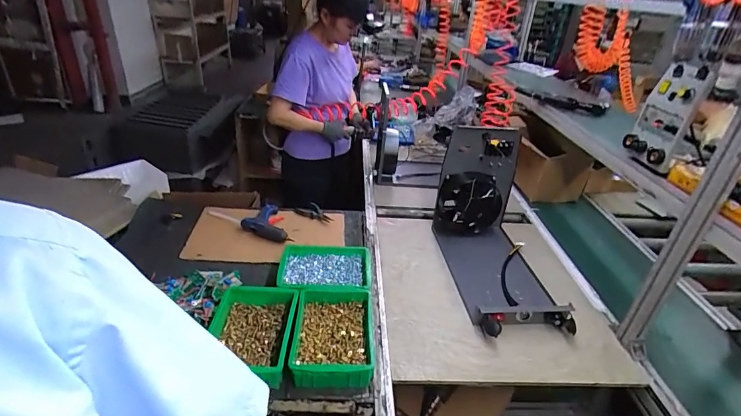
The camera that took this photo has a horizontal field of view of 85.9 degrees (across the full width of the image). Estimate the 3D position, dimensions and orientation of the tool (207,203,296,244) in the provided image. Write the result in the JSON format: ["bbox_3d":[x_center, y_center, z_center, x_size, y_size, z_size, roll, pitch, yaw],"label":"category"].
[{"bbox_3d":[-0.366,0.038,1.345,0.334,0.067,0.140,16,33,19],"label":"tool"}]

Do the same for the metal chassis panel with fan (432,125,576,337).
[{"bbox_3d":[0.385,0.031,1.198,0.269,0.371,0.608,1,31,-5],"label":"metal chassis panel with fan"}]

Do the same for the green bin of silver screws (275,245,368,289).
[{"bbox_3d":[-0.131,0.189,1.108,0.258,0.076,0.181,3,31,-2],"label":"green bin of silver screws"}]

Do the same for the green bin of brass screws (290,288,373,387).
[{"bbox_3d":[-0.087,0.300,0.932,0.180,0.075,0.237,2,31,-4],"label":"green bin of brass screws"}]

